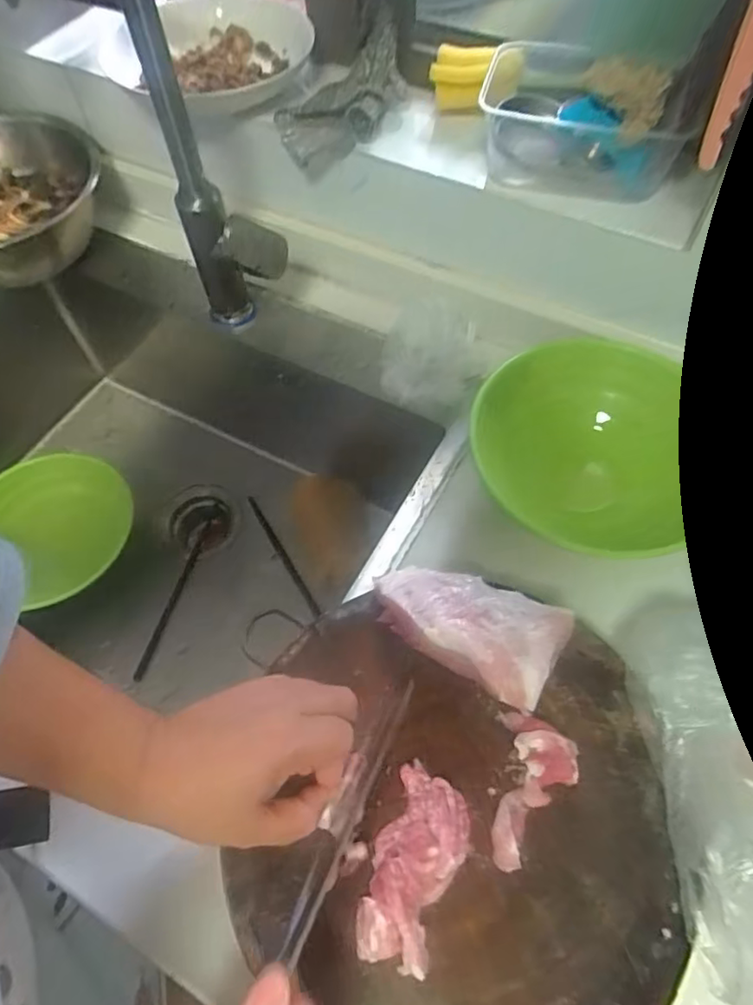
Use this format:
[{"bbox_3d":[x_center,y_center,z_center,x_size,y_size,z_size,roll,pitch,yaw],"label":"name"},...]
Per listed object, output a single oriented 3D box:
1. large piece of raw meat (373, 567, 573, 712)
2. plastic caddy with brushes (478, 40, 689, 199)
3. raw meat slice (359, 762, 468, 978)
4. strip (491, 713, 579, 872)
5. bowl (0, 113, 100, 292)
[{"bbox_3d":[0.057,0.080,0.404,0.124,0.044,0.067,26,64,16],"label":"large piece of raw meat"},{"bbox_3d":[0.162,-0.311,0.490,0.156,0.082,0.105,15,62,10],"label":"plastic caddy with brushes"},{"bbox_3d":[0.023,0.207,0.343,0.047,0.024,0.098,18,62,12],"label":"raw meat slice"},{"bbox_3d":[0.096,0.174,0.363,0.045,0.018,0.085,8,61,6],"label":"strip"},{"bbox_3d":[-0.422,-0.340,0.672,0.216,0.080,0.214,-1,60,1],"label":"bowl"}]

